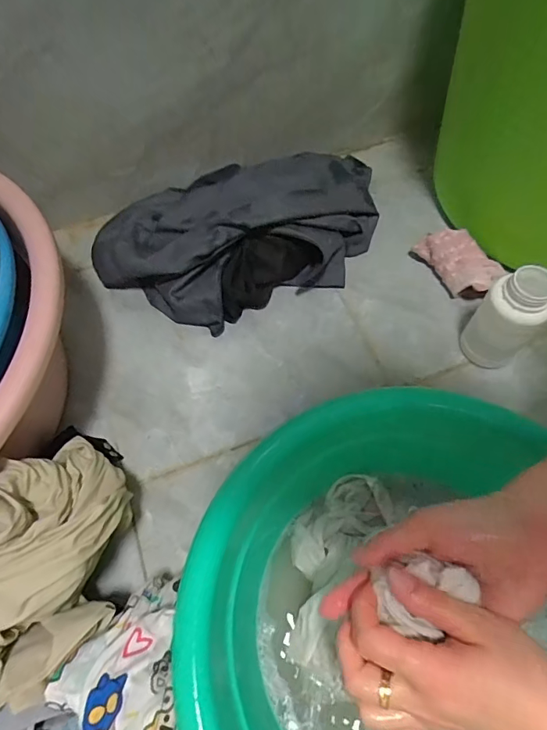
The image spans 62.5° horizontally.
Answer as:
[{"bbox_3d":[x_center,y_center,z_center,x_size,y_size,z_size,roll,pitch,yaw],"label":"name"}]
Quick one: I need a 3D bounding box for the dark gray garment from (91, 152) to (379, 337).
[{"bbox_3d":[-0.034,-0.185,0.574,0.370,0.088,0.228,-22,62,-12],"label":"dark gray garment"}]

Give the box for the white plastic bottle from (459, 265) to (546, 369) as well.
[{"bbox_3d":[0.244,-0.048,0.475,0.058,0.119,0.050,36,66,20],"label":"white plastic bottle"}]

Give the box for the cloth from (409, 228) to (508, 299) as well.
[{"bbox_3d":[0.230,-0.128,0.565,0.049,0.051,0.106,-25,62,-14],"label":"cloth"}]

